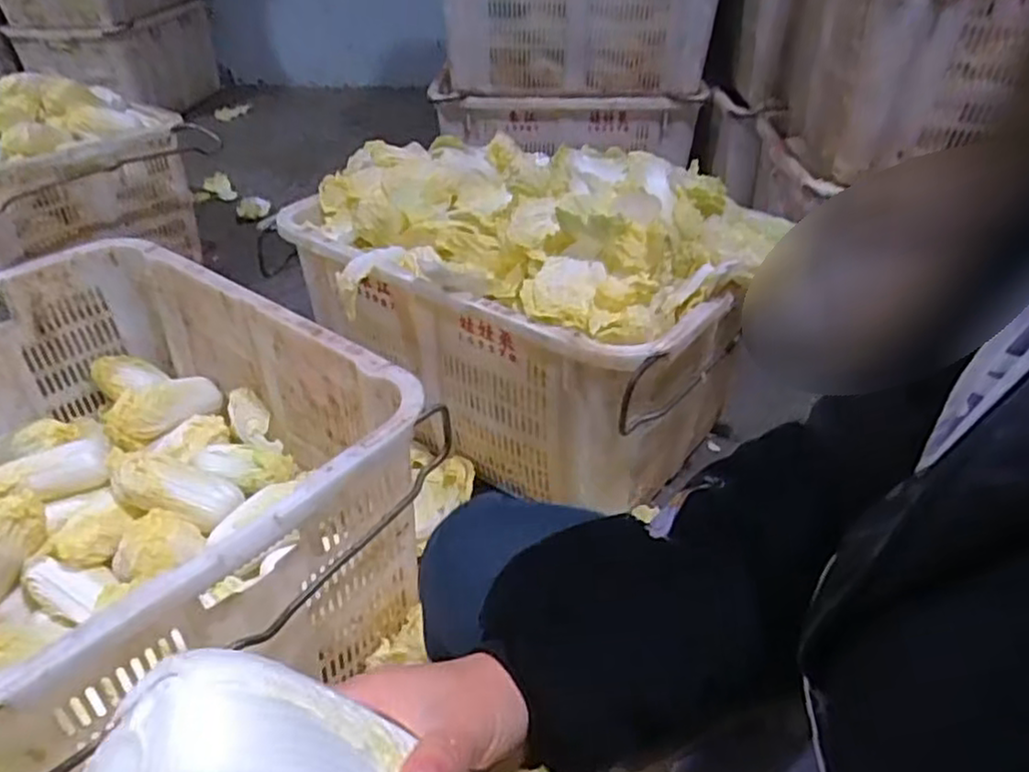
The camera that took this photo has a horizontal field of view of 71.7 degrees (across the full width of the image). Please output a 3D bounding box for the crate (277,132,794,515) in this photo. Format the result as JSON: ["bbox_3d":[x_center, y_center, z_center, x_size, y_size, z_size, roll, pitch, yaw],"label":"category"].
[{"bbox_3d":[0.006,-0.122,1.093,0.688,0.390,0.402,22,41,28],"label":"crate"}]

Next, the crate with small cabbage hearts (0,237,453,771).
[{"bbox_3d":[-0.463,0.112,0.811,0.667,0.294,0.466,25,43,32],"label":"crate with small cabbage hearts"}]

